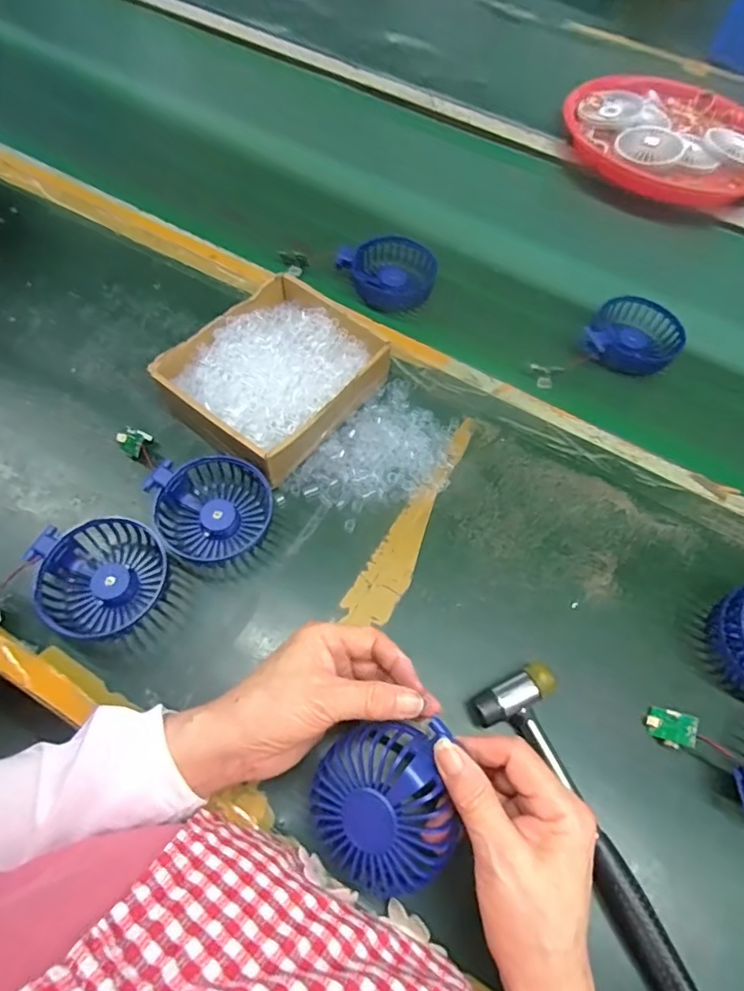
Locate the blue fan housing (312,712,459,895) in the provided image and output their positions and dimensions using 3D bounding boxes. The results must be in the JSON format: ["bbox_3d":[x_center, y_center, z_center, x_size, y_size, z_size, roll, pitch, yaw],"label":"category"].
[{"bbox_3d":[0.007,0.173,0.308,0.088,0.033,0.088,-7,75,28],"label":"blue fan housing"}]

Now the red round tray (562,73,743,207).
[{"bbox_3d":[0.398,-0.485,0.717,0.279,0.034,0.238,12,61,2],"label":"red round tray"}]

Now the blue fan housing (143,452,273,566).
[{"bbox_3d":[-0.129,0.010,0.439,0.089,0.038,0.086,2,62,-4],"label":"blue fan housing"}]

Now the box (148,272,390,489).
[{"bbox_3d":[-0.088,-0.109,0.485,0.147,0.048,0.169,39,66,15],"label":"box"}]

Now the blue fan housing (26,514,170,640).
[{"bbox_3d":[-0.204,0.062,0.407,0.091,0.038,0.086,2,62,-4],"label":"blue fan housing"}]

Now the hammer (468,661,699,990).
[{"bbox_3d":[0.152,0.228,0.336,0.062,0.021,0.238,-24,66,-16],"label":"hammer"}]

